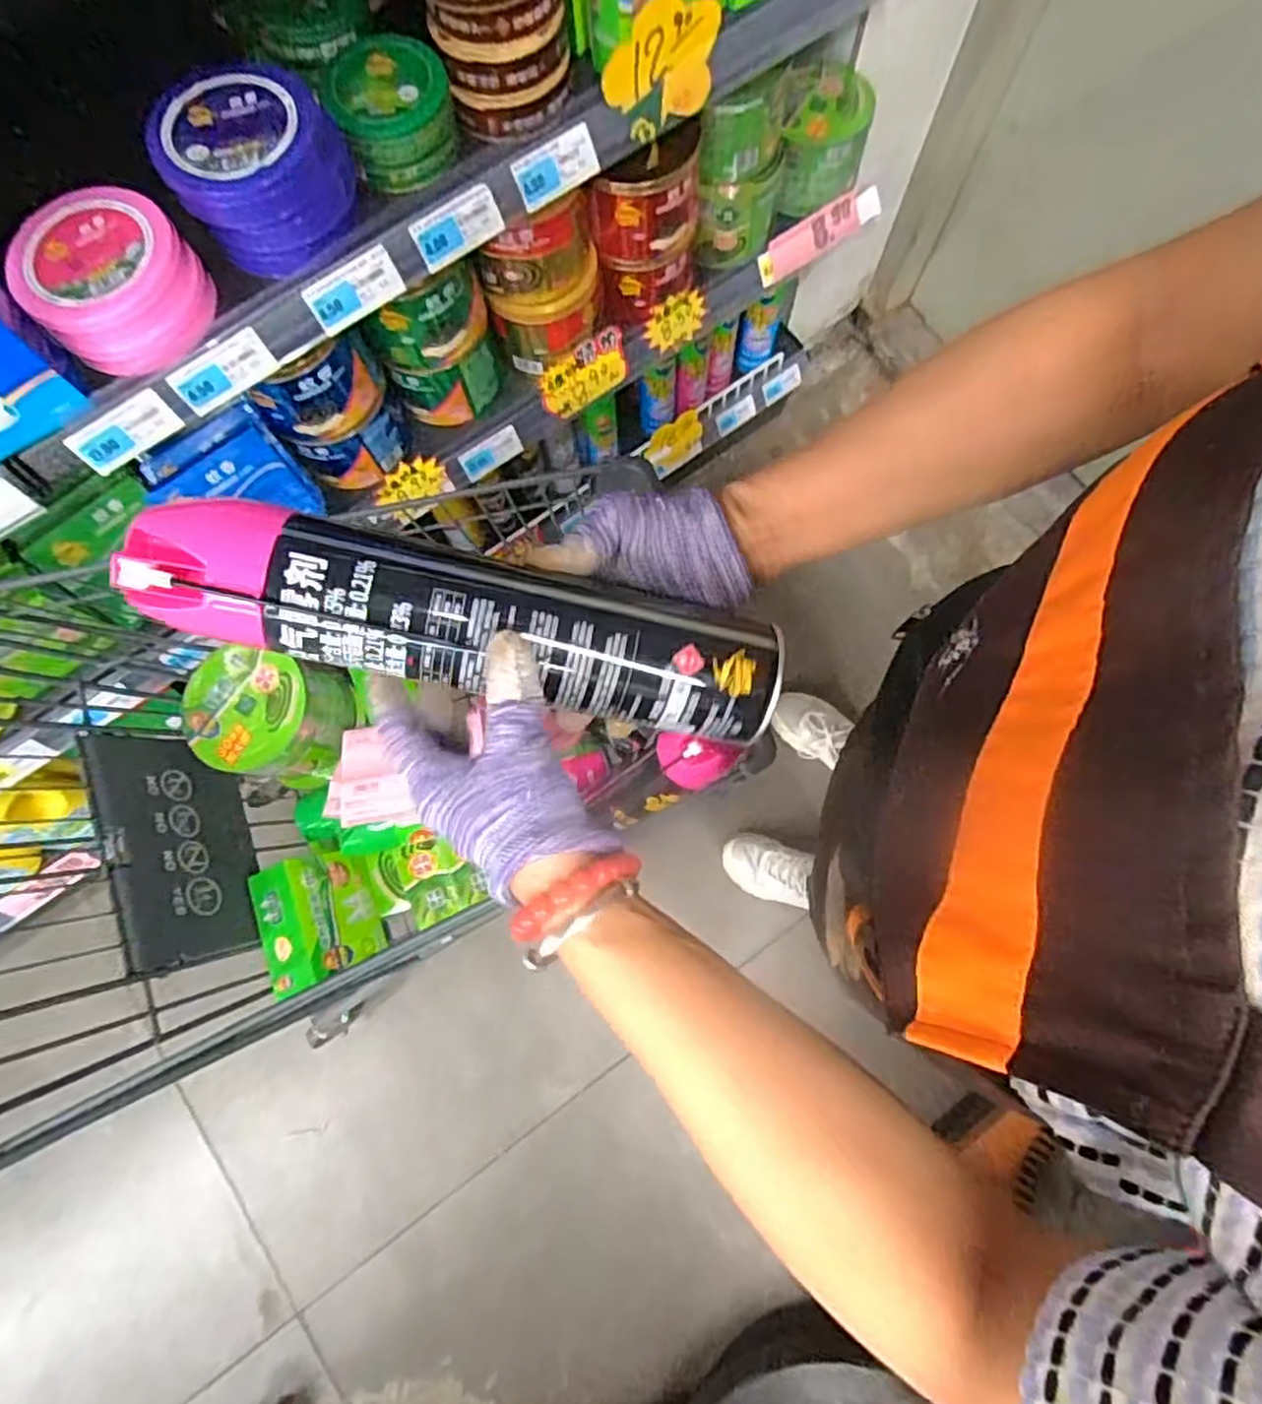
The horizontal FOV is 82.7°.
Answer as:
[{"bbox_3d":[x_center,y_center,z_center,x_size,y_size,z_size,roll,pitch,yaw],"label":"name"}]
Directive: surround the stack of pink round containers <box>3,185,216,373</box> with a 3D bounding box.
[{"bbox_3d":[-0.406,-0.332,0.564,0.122,0.057,0.117,-37,79,-7],"label":"stack of pink round containers"}]

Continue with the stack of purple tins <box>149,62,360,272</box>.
[{"bbox_3d":[-0.289,-0.420,0.561,0.131,0.078,0.116,-26,78,-4],"label":"stack of purple tins"}]

